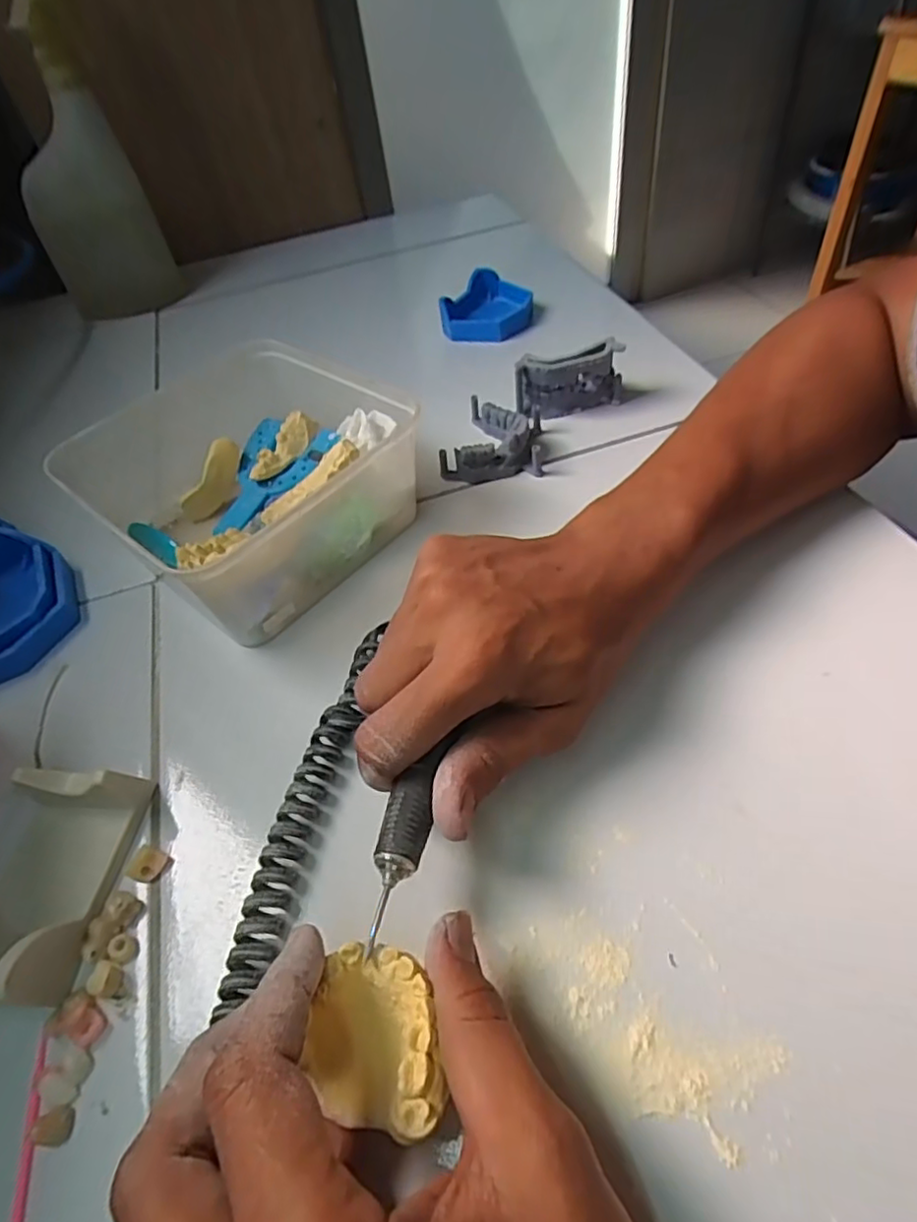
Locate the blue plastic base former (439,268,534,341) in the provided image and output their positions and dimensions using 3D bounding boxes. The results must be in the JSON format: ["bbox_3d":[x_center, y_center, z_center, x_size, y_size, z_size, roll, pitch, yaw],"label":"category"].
[{"bbox_3d":[0.026,-0.261,0.542,0.074,0.029,0.078,-1,50,9],"label":"blue plastic base former"}]

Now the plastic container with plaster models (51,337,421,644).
[{"bbox_3d":[-0.118,-0.074,0.366,0.153,0.059,0.157,31,61,30],"label":"plastic container with plaster models"}]

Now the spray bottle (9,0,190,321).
[{"bbox_3d":[-0.350,-0.401,0.573,0.107,0.237,0.077,-27,51,-14],"label":"spray bottle"}]

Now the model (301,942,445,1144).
[{"bbox_3d":[-0.023,0.129,0.192,0.042,0.018,0.043,7,51,11],"label":"model"}]

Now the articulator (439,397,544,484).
[{"bbox_3d":[0.026,-0.118,0.422,0.062,0.026,0.071,3,50,12],"label":"articulator"}]

